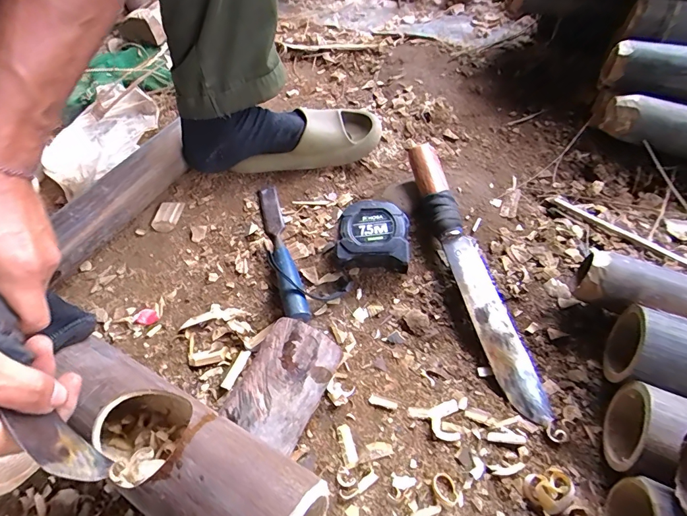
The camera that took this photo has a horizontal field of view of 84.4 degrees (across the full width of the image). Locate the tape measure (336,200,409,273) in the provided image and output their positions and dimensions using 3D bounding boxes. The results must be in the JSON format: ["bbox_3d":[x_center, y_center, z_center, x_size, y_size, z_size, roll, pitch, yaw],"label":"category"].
[{"bbox_3d":[0.036,-0.024,0.453,0.081,0.053,0.079,1,54,5],"label":"tape measure"}]

